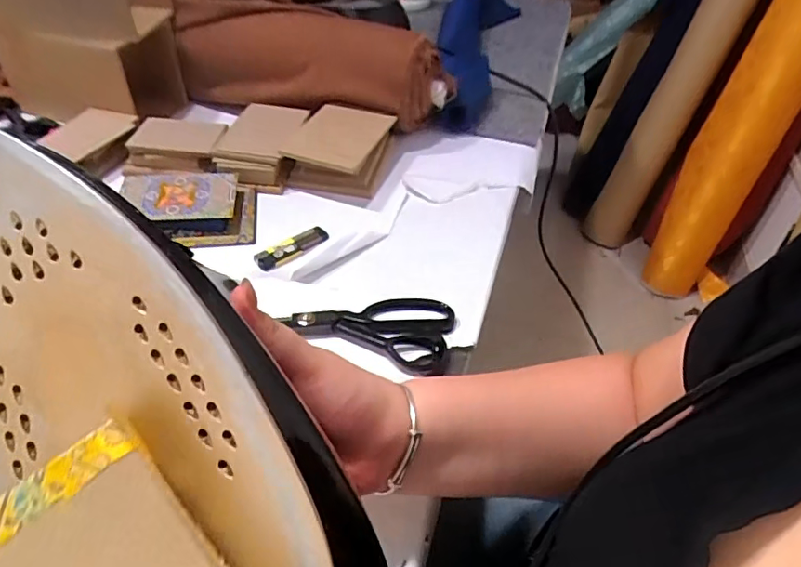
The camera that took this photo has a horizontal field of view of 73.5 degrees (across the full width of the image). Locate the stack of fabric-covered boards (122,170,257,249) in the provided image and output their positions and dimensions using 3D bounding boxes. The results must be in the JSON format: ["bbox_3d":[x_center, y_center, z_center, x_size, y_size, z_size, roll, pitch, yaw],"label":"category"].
[{"bbox_3d":[-0.225,-0.082,0.573,0.130,0.033,0.081,-6,44,-12],"label":"stack of fabric-covered boards"}]

